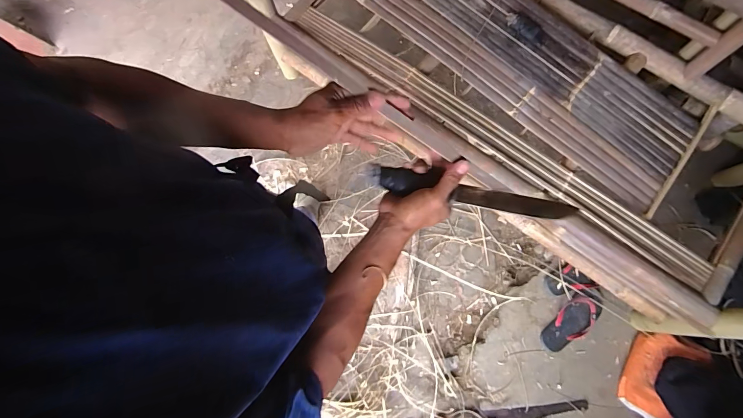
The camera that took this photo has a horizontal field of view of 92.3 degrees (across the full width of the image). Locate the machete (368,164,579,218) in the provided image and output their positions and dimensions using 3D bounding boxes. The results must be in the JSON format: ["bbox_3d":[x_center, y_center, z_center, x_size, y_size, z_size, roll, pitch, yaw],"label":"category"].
[{"bbox_3d":[0.130,-0.024,0.486,0.267,0.018,0.043,12,76,10],"label":"machete"}]

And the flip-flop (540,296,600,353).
[{"bbox_3d":[0.677,0.388,1.201,0.229,0.042,0.107,-40,78,-8],"label":"flip-flop"}]

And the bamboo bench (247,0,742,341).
[{"bbox_3d":[0.434,-0.443,1.113,1.874,0.512,0.691,38,79,10],"label":"bamboo bench"}]

